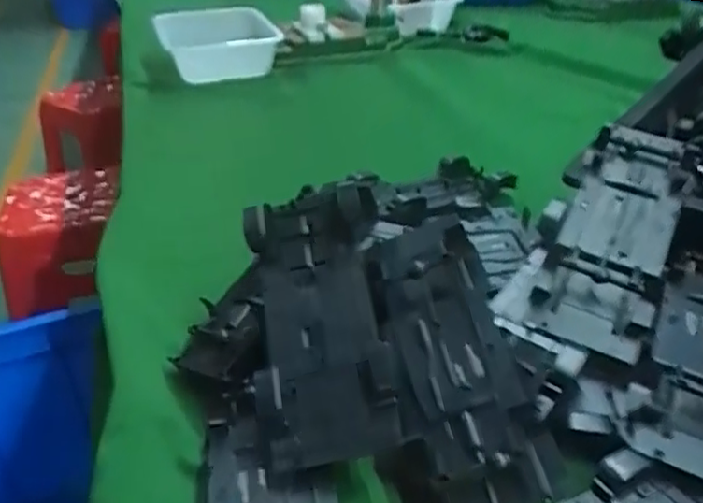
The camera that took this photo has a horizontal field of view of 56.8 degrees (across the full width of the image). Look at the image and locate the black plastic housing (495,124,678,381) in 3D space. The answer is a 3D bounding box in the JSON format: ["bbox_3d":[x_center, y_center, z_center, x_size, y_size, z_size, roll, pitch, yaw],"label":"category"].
[{"bbox_3d":[0.170,-0.007,0.451,0.091,0.050,0.232,17,59,29],"label":"black plastic housing"}]

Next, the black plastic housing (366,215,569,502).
[{"bbox_3d":[0.056,0.059,0.384,0.077,0.038,0.194,-9,54,-3],"label":"black plastic housing"}]

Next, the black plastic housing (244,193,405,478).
[{"bbox_3d":[-0.019,0.041,0.405,0.082,0.026,0.187,-8,51,-1],"label":"black plastic housing"}]

